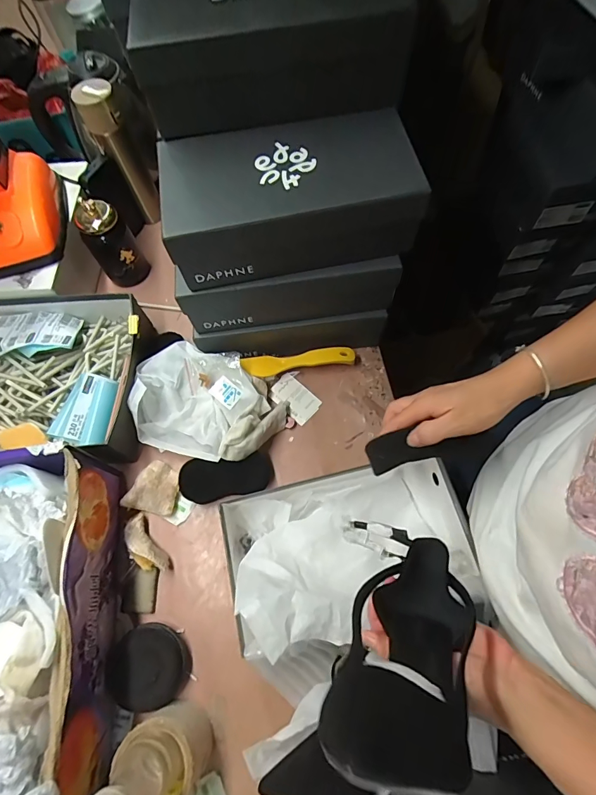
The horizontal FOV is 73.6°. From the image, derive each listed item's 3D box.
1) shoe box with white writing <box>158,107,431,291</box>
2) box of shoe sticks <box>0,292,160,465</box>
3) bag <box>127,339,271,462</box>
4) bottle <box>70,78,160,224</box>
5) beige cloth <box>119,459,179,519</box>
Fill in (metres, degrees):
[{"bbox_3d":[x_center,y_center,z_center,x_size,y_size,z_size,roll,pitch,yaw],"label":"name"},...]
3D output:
[{"bbox_3d":[-0.010,-0.241,0.491,0.288,0.100,0.161,-8,67,0],"label":"shoe box with white writing"},{"bbox_3d":[-0.402,-0.036,0.609,0.328,0.102,0.278,2,67,4],"label":"box of shoe sticks"},{"bbox_3d":[-0.152,0.004,0.605,0.194,0.054,0.161,13,68,8],"label":"bag"},{"bbox_3d":[-0.311,-0.430,0.717,0.071,0.229,0.064,-24,68,-7],"label":"bottle"},{"bbox_3d":[-0.210,0.133,0.590,0.067,0.026,0.073,12,68,8],"label":"beige cloth"}]

